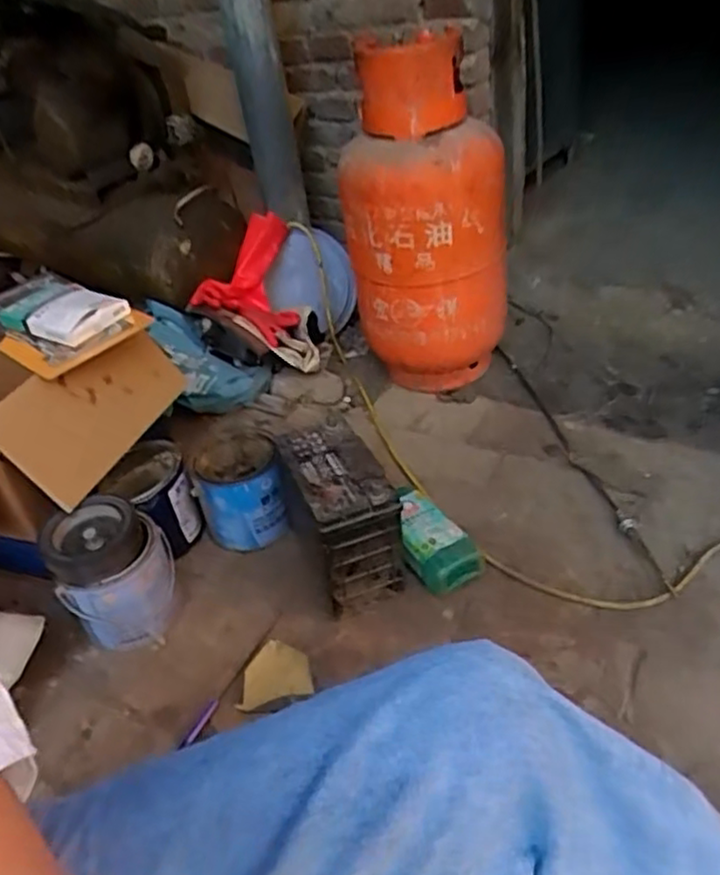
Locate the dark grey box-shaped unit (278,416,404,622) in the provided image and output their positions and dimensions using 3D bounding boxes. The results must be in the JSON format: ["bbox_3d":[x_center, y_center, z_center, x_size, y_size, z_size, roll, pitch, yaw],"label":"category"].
[{"bbox_3d":[-0.025,0.127,1.114,0.123,0.212,0.229,-18,37,-11],"label":"dark grey box-shaped unit"}]

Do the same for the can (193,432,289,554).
[{"bbox_3d":[-0.208,0.091,1.227,0.140,0.156,0.175,-16,37,-7],"label":"can"}]

